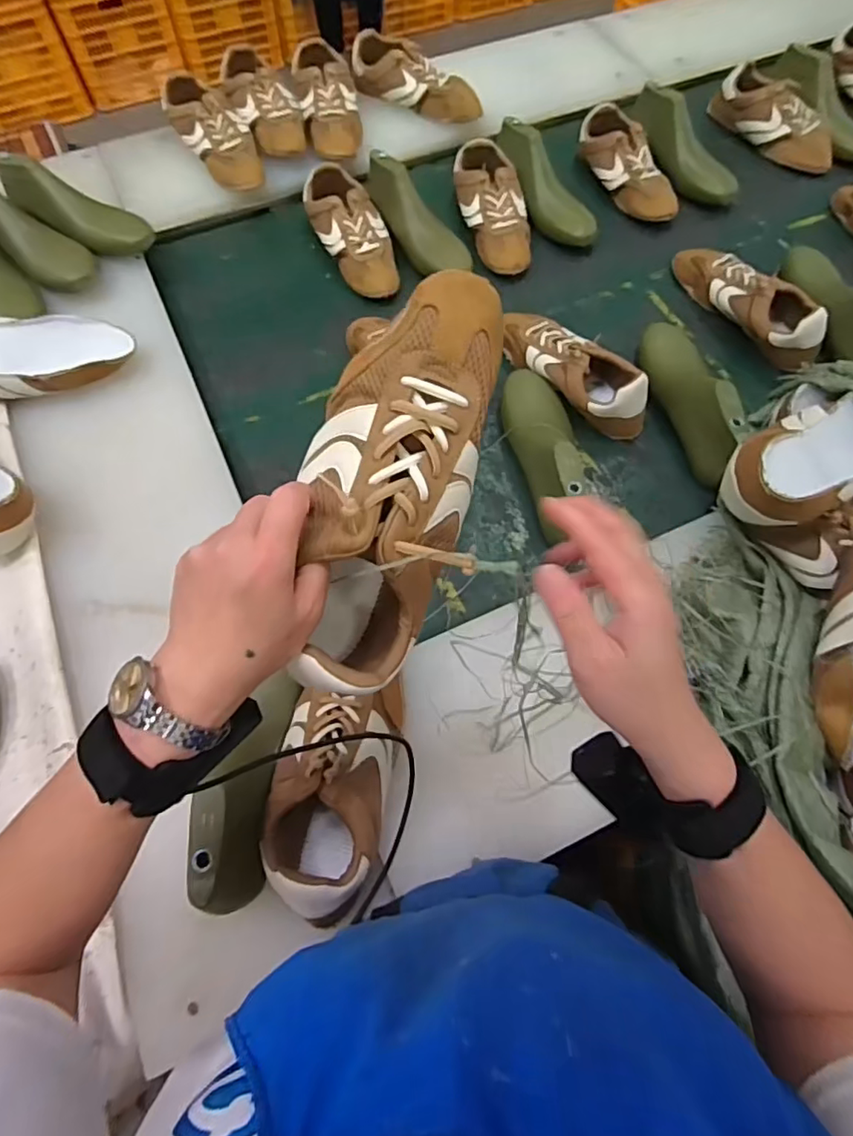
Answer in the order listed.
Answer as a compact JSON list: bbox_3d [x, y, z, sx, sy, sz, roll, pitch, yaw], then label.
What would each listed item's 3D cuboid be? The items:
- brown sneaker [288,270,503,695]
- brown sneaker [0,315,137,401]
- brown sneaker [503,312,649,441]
[{"bbox_3d":[-0.021,-0.051,0.348,0.096,0.087,0.240,18,101,9],"label":"brown sneaker"},{"bbox_3d":[-0.531,-0.278,0.759,0.263,0.092,0.087,-10,67,-3],"label":"brown sneaker"},{"bbox_3d":[0.201,-0.286,0.814,0.100,0.076,0.262,-35,70,-13],"label":"brown sneaker"}]

